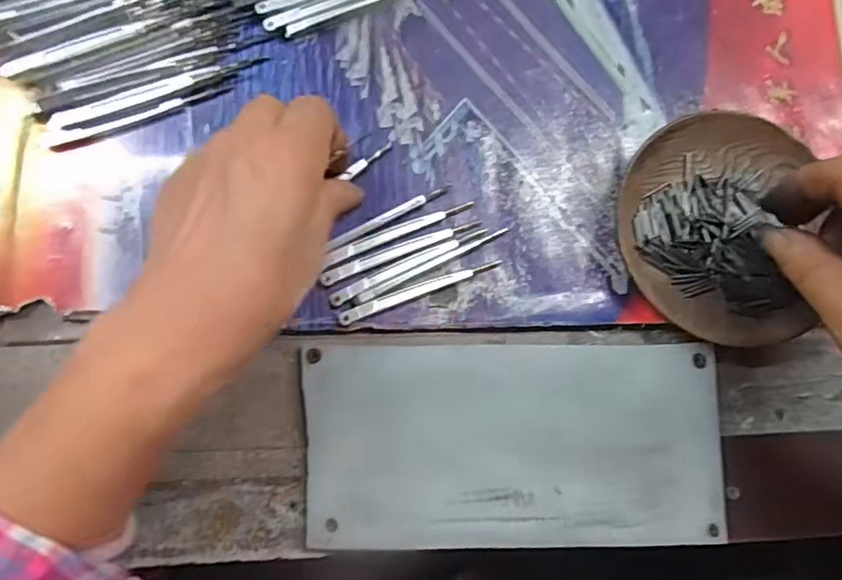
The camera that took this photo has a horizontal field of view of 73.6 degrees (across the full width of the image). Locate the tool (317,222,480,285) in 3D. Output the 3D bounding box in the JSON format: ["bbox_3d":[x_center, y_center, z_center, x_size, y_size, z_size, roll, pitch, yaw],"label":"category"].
[{"bbox_3d":[-0.010,-0.021,0.284,0.083,0.004,0.008,-22,84,-6],"label":"tool"}]

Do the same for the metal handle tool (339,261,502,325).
[{"bbox_3d":[-0.001,-0.001,0.281,0.084,0.006,0.007,-21,84,-6],"label":"metal handle tool"}]

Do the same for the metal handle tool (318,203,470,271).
[{"bbox_3d":[-0.011,-0.030,0.285,0.080,0.005,0.007,-24,85,-6],"label":"metal handle tool"}]

